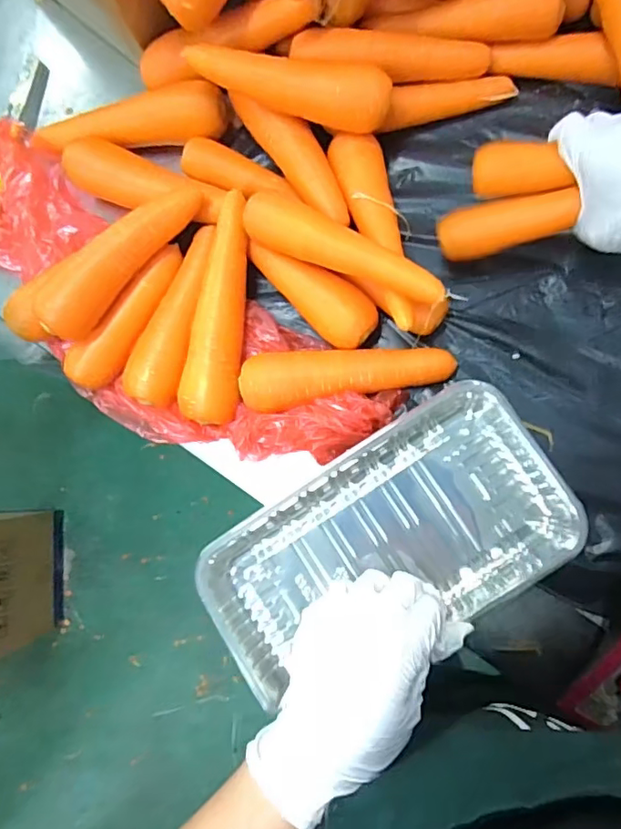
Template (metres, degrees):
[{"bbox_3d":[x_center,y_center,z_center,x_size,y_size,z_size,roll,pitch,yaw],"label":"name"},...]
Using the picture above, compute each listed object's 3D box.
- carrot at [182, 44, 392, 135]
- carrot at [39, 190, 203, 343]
[{"bbox_3d":[-0.017,-0.267,0.452,0.165,0.042,0.043,10,87,9],"label":"carrot"},{"bbox_3d":[-0.166,-0.132,0.472,0.039,0.041,0.177,44,92,9],"label":"carrot"}]

